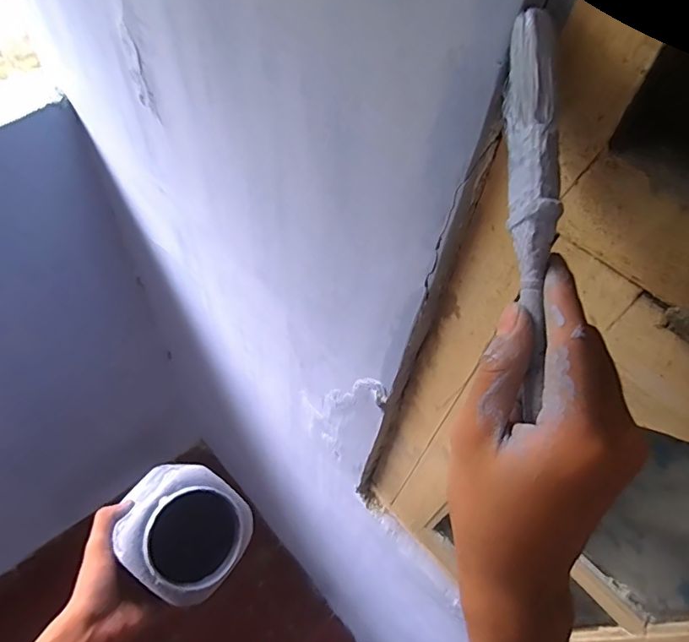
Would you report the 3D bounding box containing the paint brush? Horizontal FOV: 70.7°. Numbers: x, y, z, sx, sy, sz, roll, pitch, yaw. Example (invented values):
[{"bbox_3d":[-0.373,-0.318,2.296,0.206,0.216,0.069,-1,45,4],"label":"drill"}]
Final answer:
[{"bbox_3d":[0.081,-0.042,0.212,0.016,0.023,0.171,-6,98,-9],"label":"paint brush"}]

